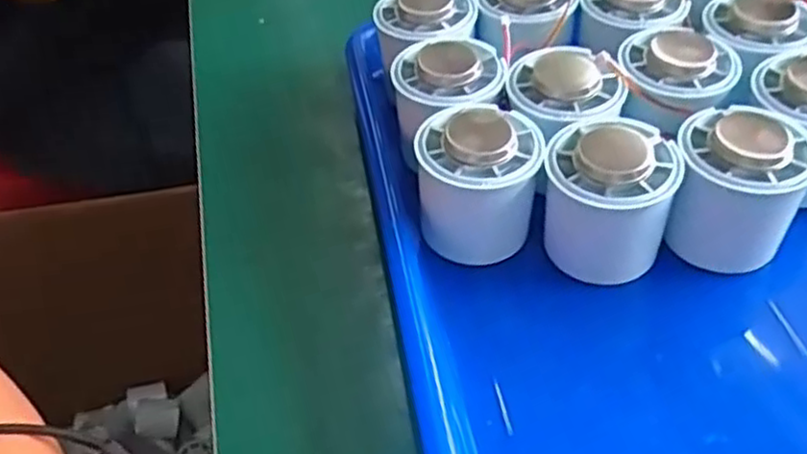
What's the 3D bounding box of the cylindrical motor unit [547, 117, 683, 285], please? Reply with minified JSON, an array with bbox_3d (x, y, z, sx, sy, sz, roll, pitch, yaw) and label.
[{"bbox_3d":[0.090,-0.015,0.318,0.054,0.057,0.050,21,50,22],"label":"cylindrical motor unit"}]

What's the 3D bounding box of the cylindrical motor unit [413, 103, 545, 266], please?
[{"bbox_3d":[0.033,-0.019,0.330,0.051,0.062,0.049,-1,45,1],"label":"cylindrical motor unit"}]

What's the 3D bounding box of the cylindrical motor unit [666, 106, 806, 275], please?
[{"bbox_3d":[0.142,-0.016,0.313,0.051,0.055,0.048,-1,45,1],"label":"cylindrical motor unit"}]

